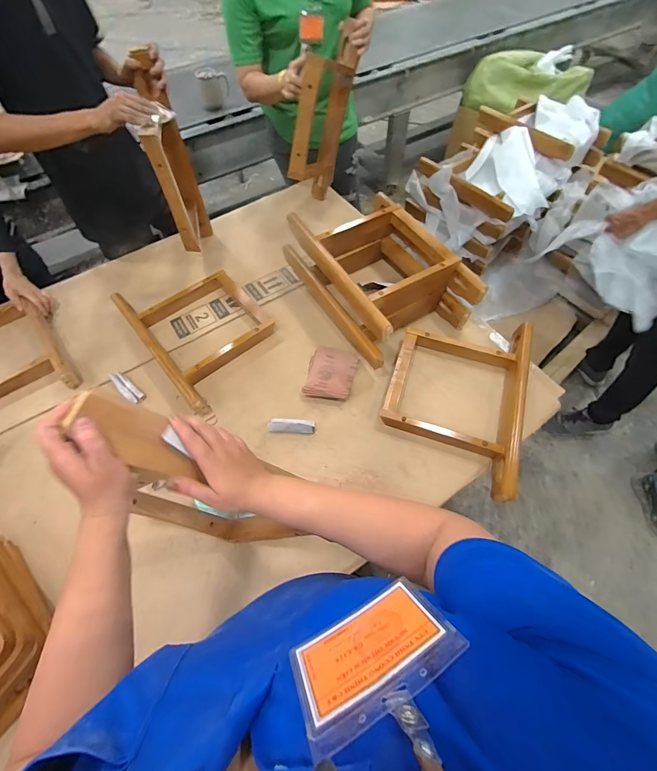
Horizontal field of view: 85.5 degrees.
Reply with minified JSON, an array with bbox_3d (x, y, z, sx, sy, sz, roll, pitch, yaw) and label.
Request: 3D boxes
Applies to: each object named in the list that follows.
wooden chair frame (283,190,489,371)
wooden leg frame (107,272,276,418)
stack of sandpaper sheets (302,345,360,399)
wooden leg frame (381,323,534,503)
[{"bbox_3d":[0.138,-0.314,1.021,0.352,0.187,0.475,-29,64,-14],"label":"wooden chair frame"},{"bbox_3d":[-0.359,-0.174,1.032,0.327,0.069,0.465,-37,66,-18],"label":"wooden leg frame"},{"bbox_3d":[0.007,-0.035,0.969,0.126,0.015,0.155,13,62,9],"label":"stack of sandpaper sheets"},{"bbox_3d":[0.328,0.020,0.895,0.341,0.090,0.465,16,62,10],"label":"wooden leg frame"}]

